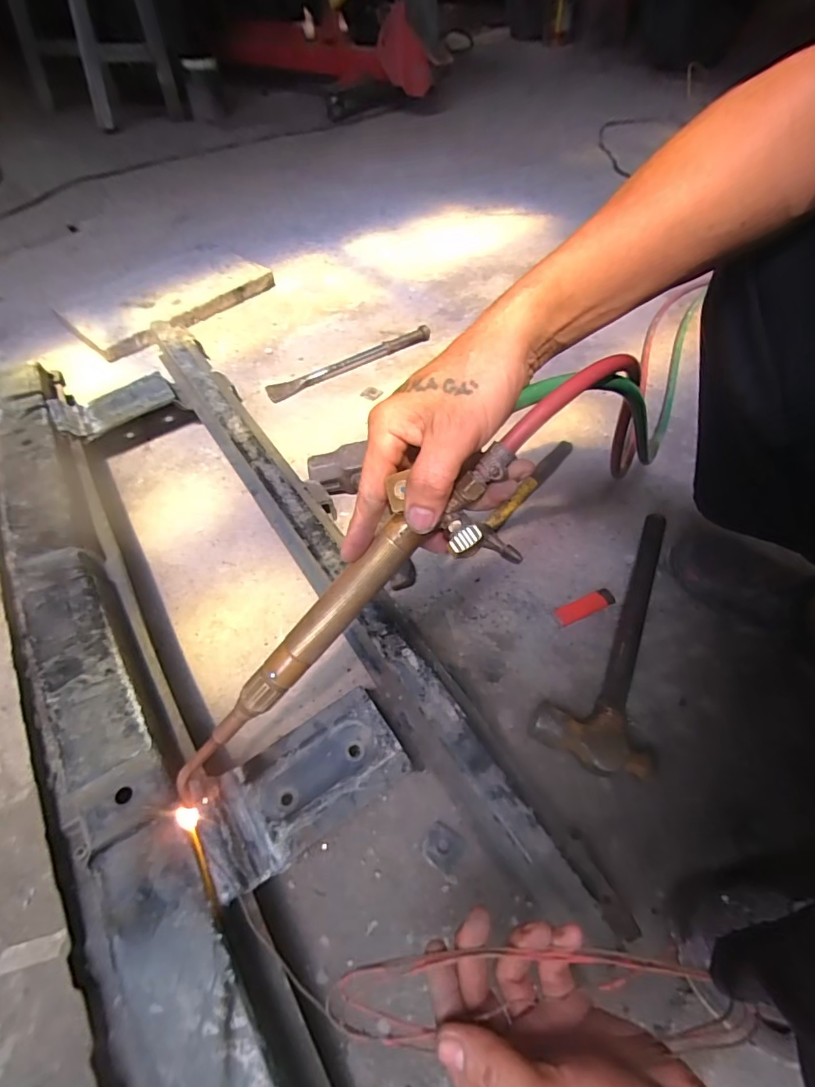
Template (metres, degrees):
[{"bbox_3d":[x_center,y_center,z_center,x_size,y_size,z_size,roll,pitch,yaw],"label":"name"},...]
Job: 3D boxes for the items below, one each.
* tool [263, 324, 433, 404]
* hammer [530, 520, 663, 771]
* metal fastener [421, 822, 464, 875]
[{"bbox_3d":[-0.106,-0.359,0.976,0.362,0.024,0.046,-28,55,-19],"label":"tool"},{"bbox_3d":[0.248,0.089,0.587,0.117,0.036,0.359,18,54,17],"label":"hammer"},{"bbox_3d":[0.033,0.284,0.464,0.036,0.004,0.032,29,58,24],"label":"metal fastener"}]

